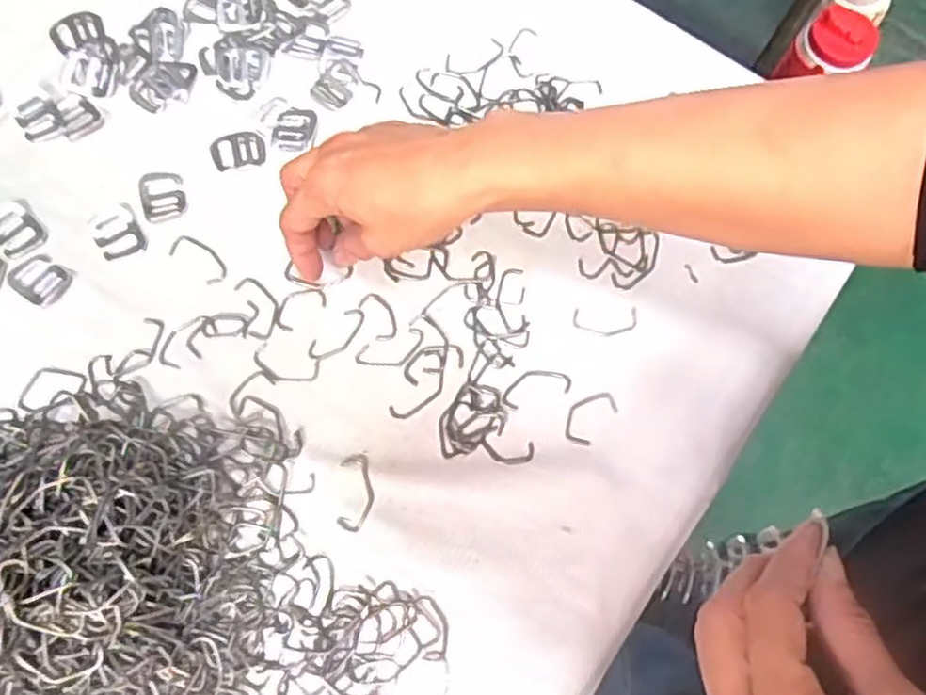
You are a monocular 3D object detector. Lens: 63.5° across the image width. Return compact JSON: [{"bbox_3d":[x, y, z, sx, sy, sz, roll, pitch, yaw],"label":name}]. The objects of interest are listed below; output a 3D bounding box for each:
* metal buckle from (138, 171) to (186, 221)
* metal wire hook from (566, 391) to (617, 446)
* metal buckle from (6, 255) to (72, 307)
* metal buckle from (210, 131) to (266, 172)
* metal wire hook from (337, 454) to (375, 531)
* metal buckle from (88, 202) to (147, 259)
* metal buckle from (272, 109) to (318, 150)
[{"bbox_3d":[-0.184,-0.094,0.457,0.026,0.004,0.031,-10,74,-5],"label":"metal buckle"},{"bbox_3d":[0.072,0.039,0.424,0.021,0.004,0.037,40,76,10],"label":"metal wire hook"},{"bbox_3d":[-0.248,-0.040,0.437,0.033,0.004,0.026,34,75,8],"label":"metal buckle"},{"bbox_3d":[-0.141,-0.123,0.468,0.033,0.004,0.024,-9,74,-5],"label":"metal buckle"},{"bbox_3d":[-0.057,0.077,0.401,0.018,0.004,0.040,2,73,-2],"label":"metal wire hook"},{"bbox_3d":[-0.208,-0.070,0.448,0.026,0.004,0.032,-29,76,-10],"label":"metal buckle"},{"bbox_3d":[-0.107,-0.137,0.471,0.024,0.004,0.028,10,73,1],"label":"metal buckle"}]

